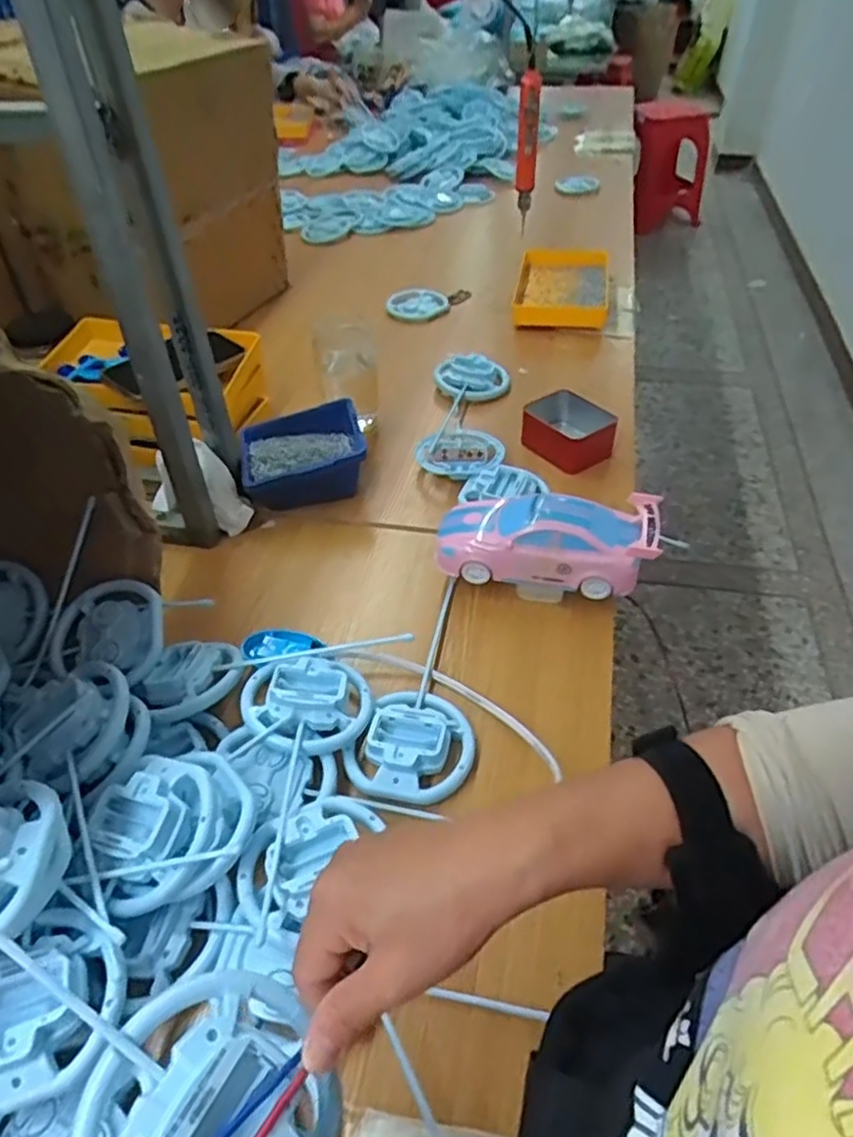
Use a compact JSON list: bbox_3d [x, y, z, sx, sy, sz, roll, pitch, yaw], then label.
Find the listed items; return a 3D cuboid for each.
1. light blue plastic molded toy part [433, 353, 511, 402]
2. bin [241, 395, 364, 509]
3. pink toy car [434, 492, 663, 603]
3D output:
[{"bbox_3d":[0.051,-0.238,0.864,0.090,0.031,0.058,20,48,21],"label":"light blue plastic molded toy part"},{"bbox_3d":[-0.136,-0.126,0.771,0.130,0.074,0.107,-10,44,-9],"label":"bin"},{"bbox_3d":[0.109,-0.025,0.647,0.198,0.077,0.079,1,47,14],"label":"pink toy car"}]

